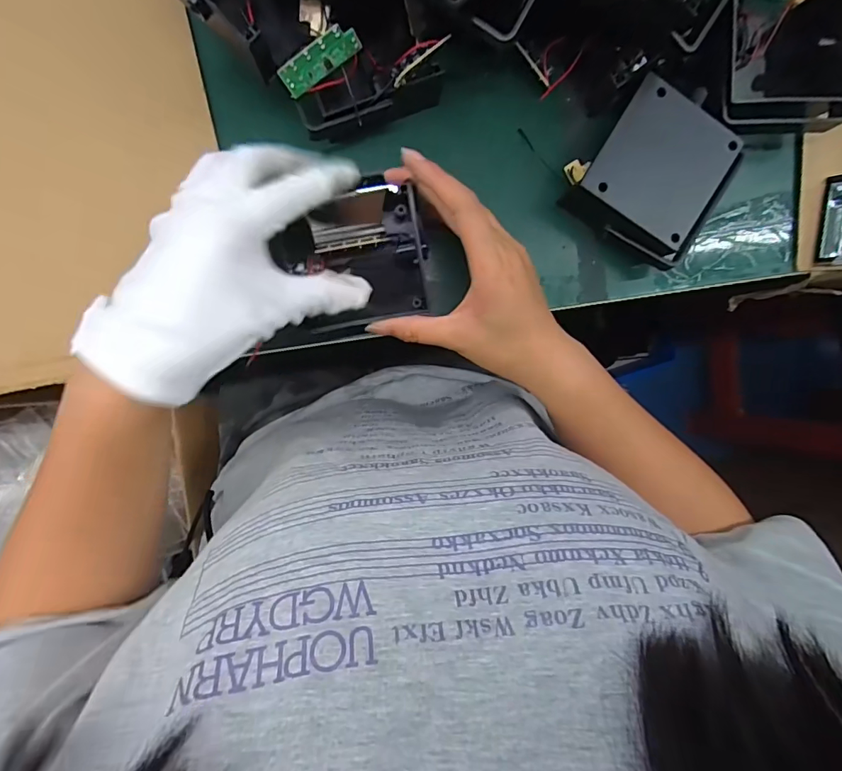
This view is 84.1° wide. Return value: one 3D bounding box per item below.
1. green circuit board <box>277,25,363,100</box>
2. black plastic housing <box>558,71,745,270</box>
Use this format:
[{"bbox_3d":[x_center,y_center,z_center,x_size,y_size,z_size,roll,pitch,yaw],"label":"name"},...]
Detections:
[{"bbox_3d":[-0.058,-0.186,0.266,0.049,0.017,0.004,-31,55,11],"label":"green circuit board"},{"bbox_3d":[0.159,-0.141,0.322,0.090,0.040,0.092,30,93,-8],"label":"black plastic housing"}]

